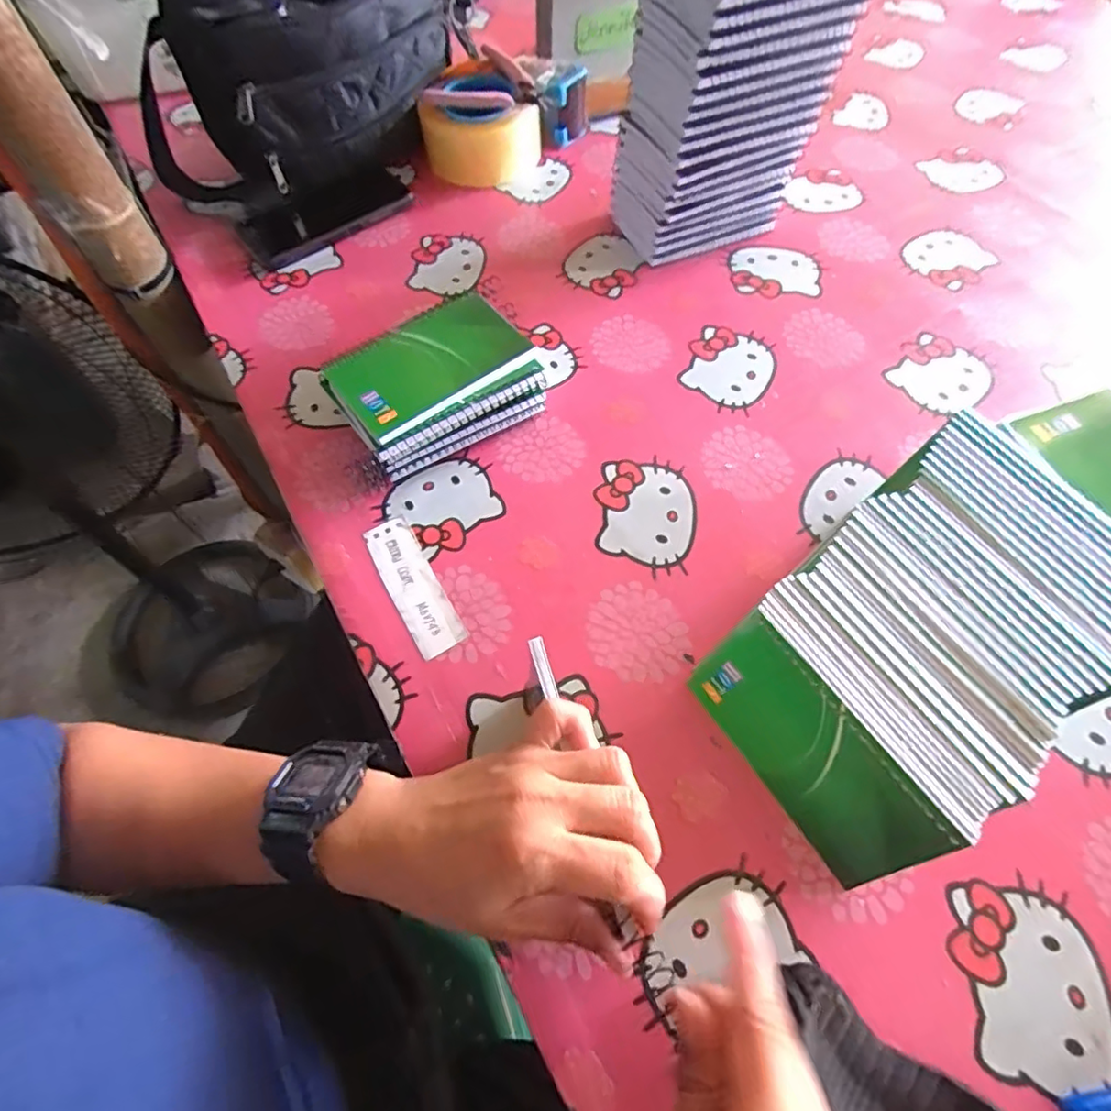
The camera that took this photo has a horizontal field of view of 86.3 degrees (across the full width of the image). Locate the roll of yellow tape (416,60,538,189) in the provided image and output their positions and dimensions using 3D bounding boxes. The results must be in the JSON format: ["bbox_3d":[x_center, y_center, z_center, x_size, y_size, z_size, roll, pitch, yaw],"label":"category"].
[{"bbox_3d":[-0.079,-0.454,0.617,0.119,0.070,0.135,-8,61,-3],"label":"roll of yellow tape"}]

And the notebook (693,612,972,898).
[{"bbox_3d":[0.128,0.099,0.304,0.007,0.076,0.129,-18,60,-35],"label":"notebook"}]

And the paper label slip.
[{"bbox_3d":[-0.095,0.020,0.396,0.031,0.004,0.104,-29,66,-13],"label":"paper label slip"}]

